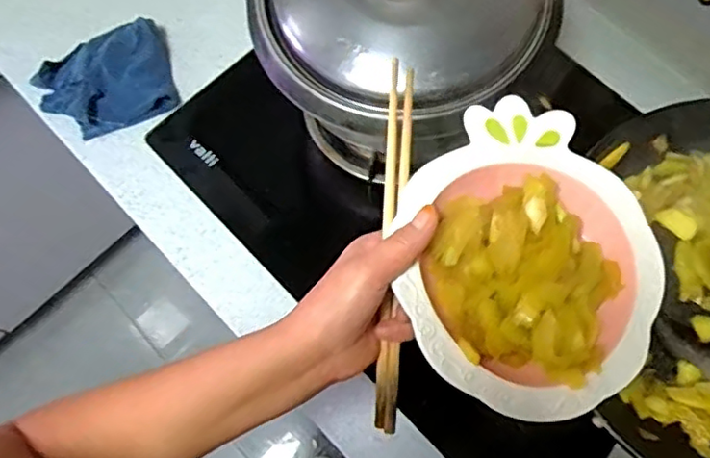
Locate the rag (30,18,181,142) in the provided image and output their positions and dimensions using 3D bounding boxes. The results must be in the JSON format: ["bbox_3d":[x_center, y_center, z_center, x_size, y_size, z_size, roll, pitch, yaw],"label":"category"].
[{"bbox_3d":[-0.296,-0.173,0.726,0.161,0.038,0.113,-25,74,-8],"label":"rag"}]

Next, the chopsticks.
[{"bbox_3d":[0.025,0.013,0.397,0.017,0.010,0.236,3,89,1],"label":"chopsticks"}]

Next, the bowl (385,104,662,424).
[{"bbox_3d":[0.114,0.015,0.399,0.170,0.041,0.196,21,74,6],"label":"bowl"}]

